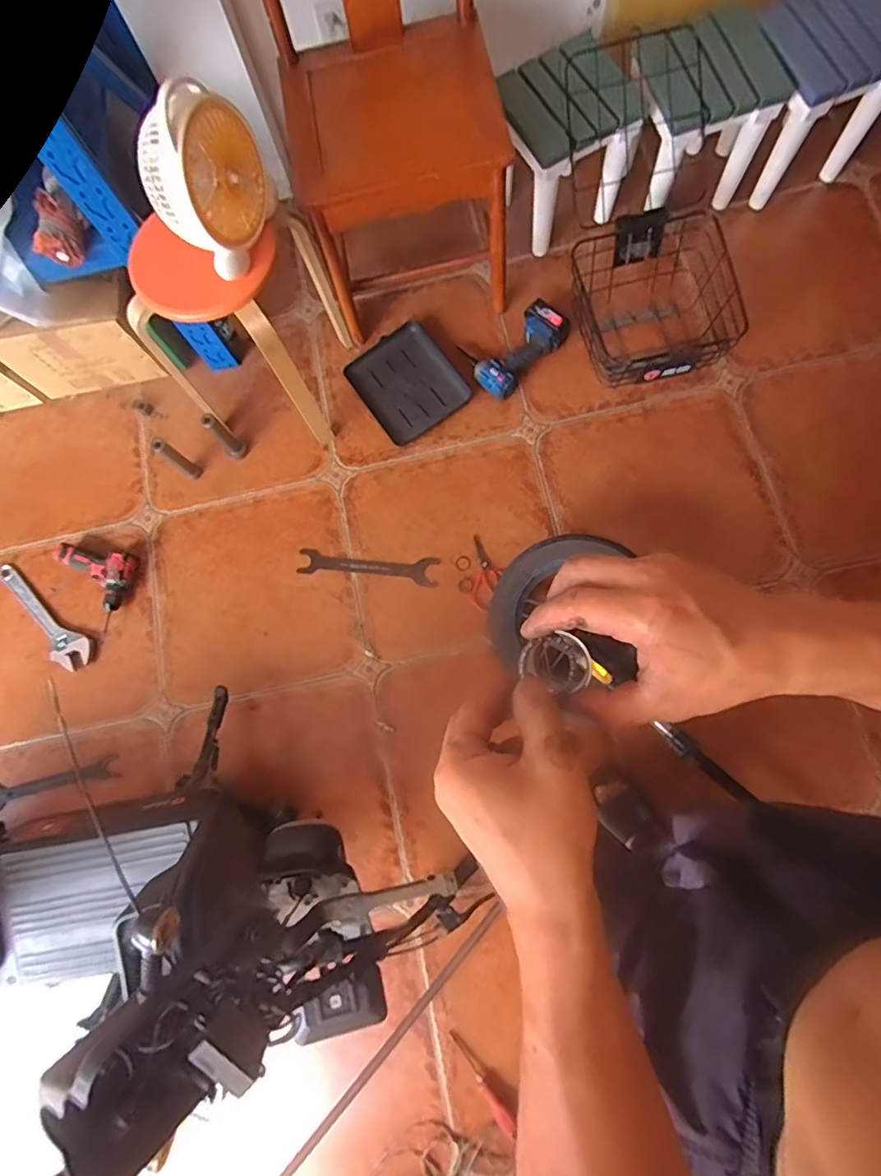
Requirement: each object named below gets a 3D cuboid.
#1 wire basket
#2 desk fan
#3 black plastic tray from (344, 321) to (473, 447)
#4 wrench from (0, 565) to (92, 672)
[{"bbox_3d":[0.508,-0.670,1.312,0.344,0.200,0.332,-10,76,3],"label":"wire basket"},{"bbox_3d":[-0.395,-0.672,0.912,0.129,0.212,0.192,17,79,8],"label":"desk fan"},{"bbox_3d":[-0.084,-0.517,1.399,0.230,0.031,0.275,-36,77,-4],"label":"black plastic tray"},{"bbox_3d":[-0.976,0.070,1.355,0.345,0.016,0.086,38,83,12],"label":"wrench"}]

